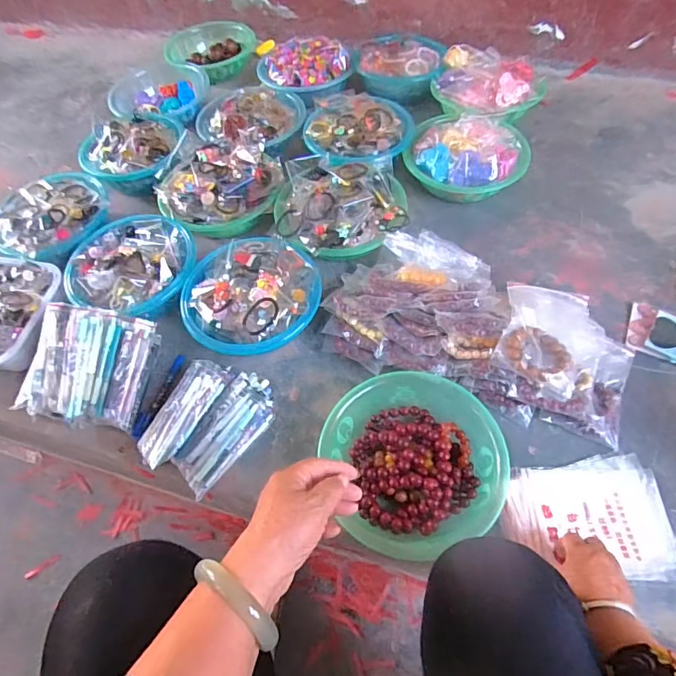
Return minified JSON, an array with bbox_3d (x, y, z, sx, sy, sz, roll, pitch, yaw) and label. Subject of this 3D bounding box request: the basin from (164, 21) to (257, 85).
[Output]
[{"bbox_3d":[-0.343,-0.760,1.229,0.216,0.059,0.194,-3,57,3],"label":"basin"}]

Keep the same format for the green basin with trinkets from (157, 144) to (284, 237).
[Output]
[{"bbox_3d":[-0.226,-0.289,0.899,0.229,0.103,0.199,-16,57,-6],"label":"green basin with trinkets"}]

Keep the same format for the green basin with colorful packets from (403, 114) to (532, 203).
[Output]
[{"bbox_3d":[0.251,-0.352,0.912,0.231,0.097,0.199,10,59,11],"label":"green basin with colorful packets"}]

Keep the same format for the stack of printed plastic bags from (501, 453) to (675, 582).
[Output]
[{"bbox_3d":[0.318,0.232,0.598,0.203,0.023,0.148,-5,59,2],"label":"stack of printed plastic bags"}]

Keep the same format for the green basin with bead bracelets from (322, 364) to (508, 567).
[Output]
[{"bbox_3d":[0.097,0.166,0.623,0.233,0.066,0.234,-2,57,3],"label":"green basin with bead bracelets"}]

